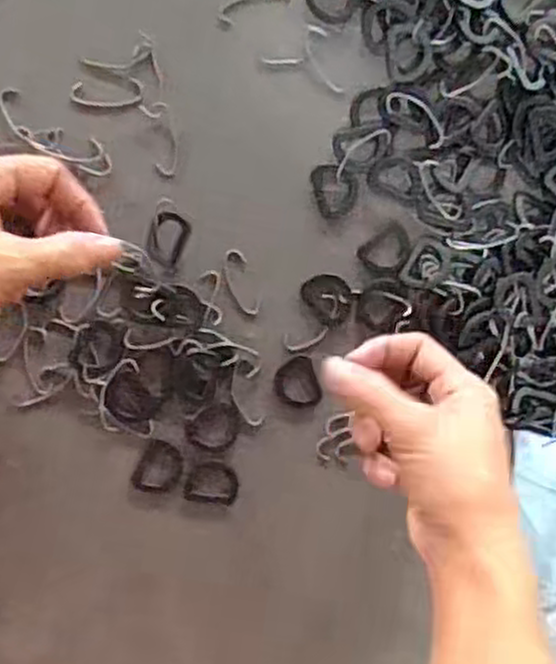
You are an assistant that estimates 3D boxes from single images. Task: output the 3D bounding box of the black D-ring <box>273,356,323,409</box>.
[{"bbox_3d":[0.011,0.028,0.427,0.025,0.004,0.029,-18,95,-7],"label":"black D-ring"}]

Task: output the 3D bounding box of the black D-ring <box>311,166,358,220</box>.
[{"bbox_3d":[0.032,-0.076,0.422,0.023,0.004,0.028,-15,95,-7],"label":"black D-ring"}]

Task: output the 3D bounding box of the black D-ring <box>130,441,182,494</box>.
[{"bbox_3d":[-0.063,0.073,0.417,0.023,0.004,0.029,23,89,-9],"label":"black D-ring"}]

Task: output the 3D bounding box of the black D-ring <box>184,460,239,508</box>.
[{"bbox_3d":[-0.034,0.081,0.421,0.028,0.004,0.024,13,91,-9],"label":"black D-ring"}]

